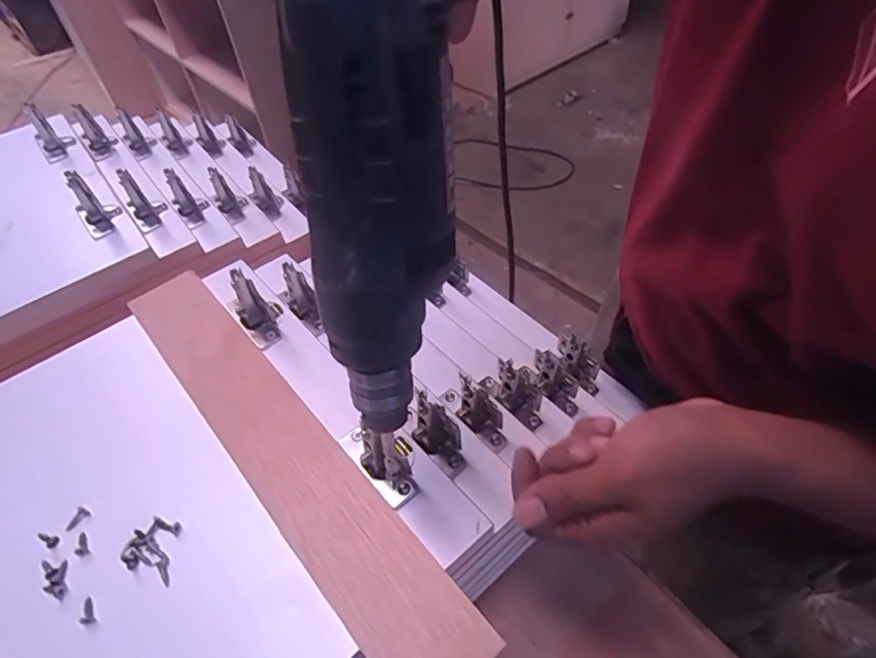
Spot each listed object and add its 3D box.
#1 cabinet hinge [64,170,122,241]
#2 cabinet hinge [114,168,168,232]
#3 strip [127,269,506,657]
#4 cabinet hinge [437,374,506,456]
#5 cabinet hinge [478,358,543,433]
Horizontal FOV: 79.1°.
[{"bbox_3d":[-0.337,-0.122,0.516,0.035,0.065,0.041,-32,55,-21],"label":"cabinet hinge"},{"bbox_3d":[-0.310,-0.137,0.554,0.032,0.067,0.025,-28,53,-18],"label":"cabinet hinge"},{"bbox_3d":[-0.113,0.072,0.365,0.059,0.009,0.385,-35,56,-23],"label":"strip"},{"bbox_3d":[0.027,0.057,0.398,0.022,0.059,0.062,-28,53,-18],"label":"cabinet hinge"},{"bbox_3d":[0.060,0.045,0.429,0.023,0.060,0.061,-35,56,-23],"label":"cabinet hinge"}]

